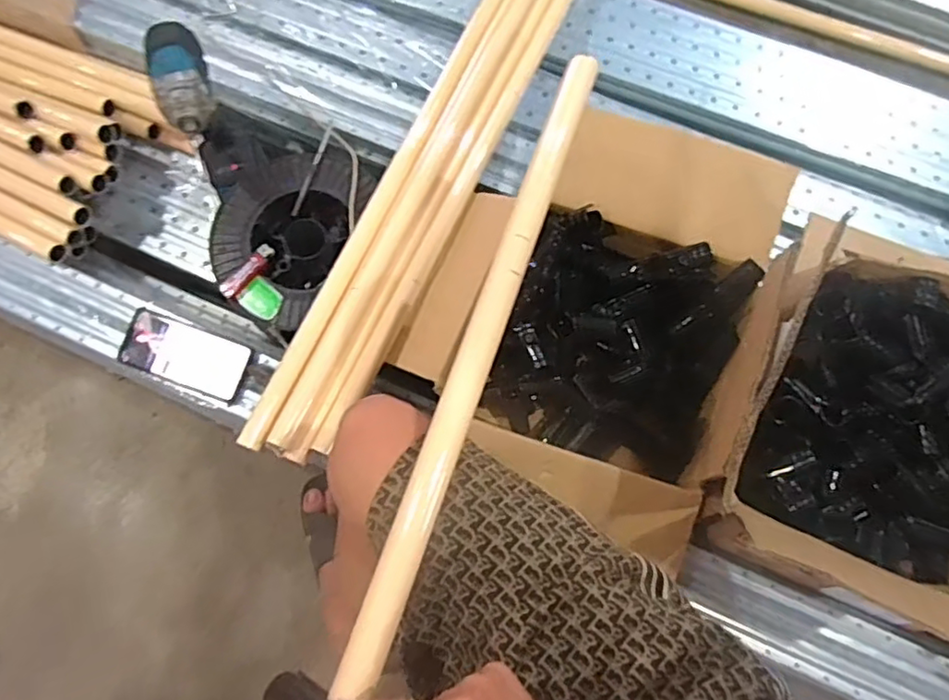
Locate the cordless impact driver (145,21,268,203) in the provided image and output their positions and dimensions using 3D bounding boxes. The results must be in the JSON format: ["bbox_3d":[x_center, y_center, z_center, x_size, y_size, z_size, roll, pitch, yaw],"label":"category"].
[{"bbox_3d":[-0.341,-0.302,0.790,0.063,0.173,0.153,-21,77,-7],"label":"cordless impact driver"}]

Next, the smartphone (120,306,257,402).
[{"bbox_3d":[-0.370,0.005,0.810,0.162,0.016,0.078,20,76,3],"label":"smartphone"}]

